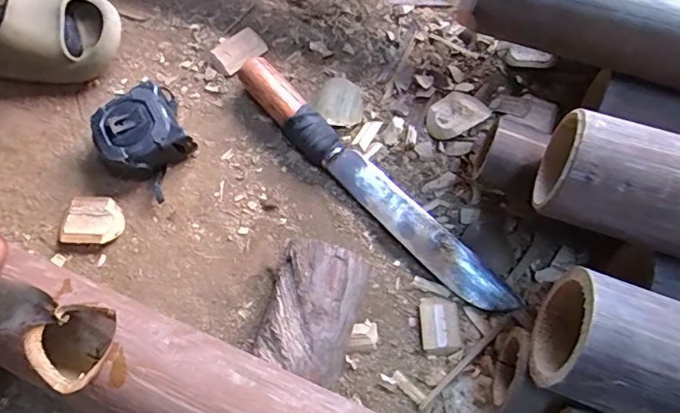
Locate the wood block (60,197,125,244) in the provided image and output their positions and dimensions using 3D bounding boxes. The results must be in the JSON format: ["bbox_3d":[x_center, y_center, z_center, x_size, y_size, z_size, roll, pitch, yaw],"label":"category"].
[{"bbox_3d":[-0.238,0.014,0.461,0.057,0.011,0.047,-1,67,3],"label":"wood block"}]

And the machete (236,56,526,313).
[{"bbox_3d":[0.024,-0.026,0.452,0.039,0.035,0.342,-42,72,-13],"label":"machete"}]

